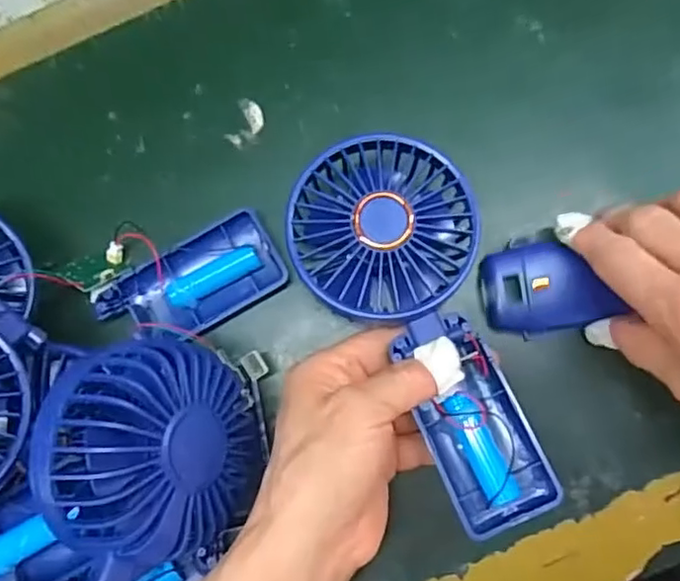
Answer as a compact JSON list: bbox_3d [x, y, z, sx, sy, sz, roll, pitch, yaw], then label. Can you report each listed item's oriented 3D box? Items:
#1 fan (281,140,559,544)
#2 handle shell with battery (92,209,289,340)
[{"bbox_3d":[0.038,0.017,0.277,0.080,0.034,0.178,-22,87,-1],"label":"fan"},{"bbox_3d":[-0.075,-0.001,0.304,0.091,0.018,0.045,-29,81,-1],"label":"handle shell with battery"}]

